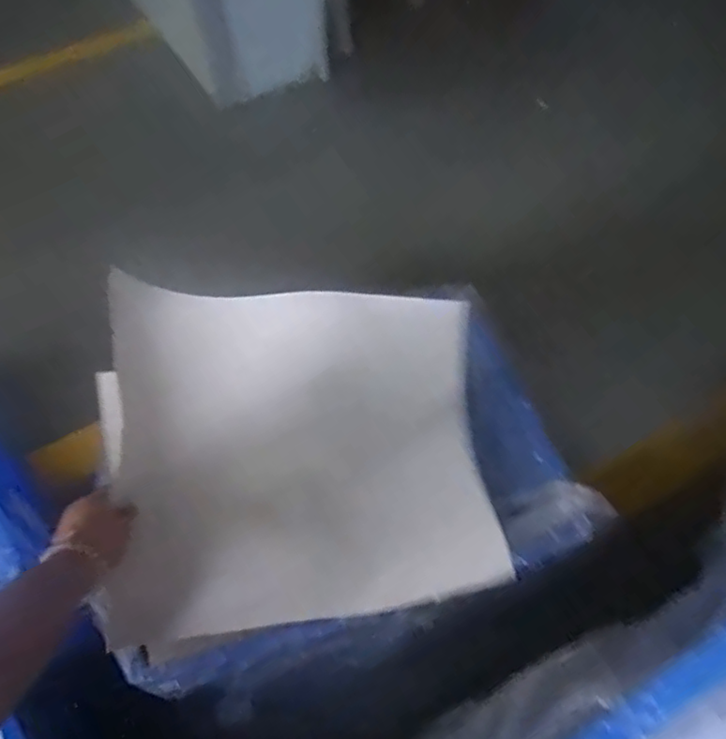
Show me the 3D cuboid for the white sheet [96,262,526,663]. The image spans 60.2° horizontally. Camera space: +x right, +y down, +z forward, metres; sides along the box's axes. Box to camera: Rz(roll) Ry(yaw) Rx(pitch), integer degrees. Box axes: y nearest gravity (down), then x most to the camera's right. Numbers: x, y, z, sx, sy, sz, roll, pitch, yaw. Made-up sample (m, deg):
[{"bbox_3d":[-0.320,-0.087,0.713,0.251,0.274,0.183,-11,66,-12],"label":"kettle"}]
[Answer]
[{"bbox_3d":[-0.059,0.092,0.706,0.424,0.044,0.368,2,83,-19],"label":"white sheet"}]

